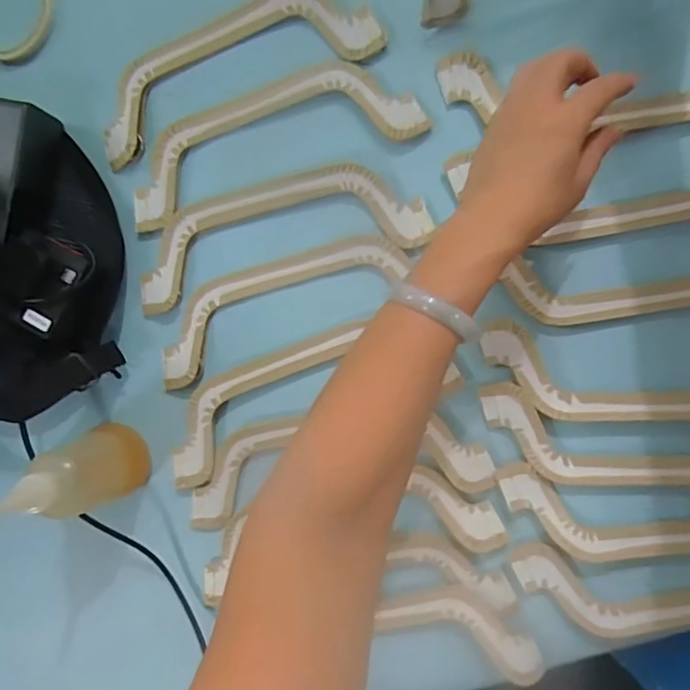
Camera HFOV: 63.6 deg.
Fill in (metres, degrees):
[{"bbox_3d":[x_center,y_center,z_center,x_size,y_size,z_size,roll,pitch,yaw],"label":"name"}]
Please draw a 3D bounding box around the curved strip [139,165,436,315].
[{"bbox_3d":[-0.062,-0.098,0.483,0.264,0.009,0.082,-13,91,9],"label":"curved strip"}]

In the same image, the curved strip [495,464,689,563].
[{"bbox_3d":[0.265,0.123,0.440,0.265,0.019,0.085,-10,91,9],"label":"curved strip"}]

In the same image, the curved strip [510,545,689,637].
[{"bbox_3d":[0.280,0.185,0.446,0.267,0.012,0.088,-14,91,9],"label":"curved strip"}]

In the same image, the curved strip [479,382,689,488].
[{"bbox_3d":[0.250,0.072,0.449,0.267,0.010,0.088,-2,93,9],"label":"curved strip"}]

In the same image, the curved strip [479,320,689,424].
[{"bbox_3d":[0.248,0.019,0.444,0.264,0.008,0.085,-3,93,9],"label":"curved strip"}]

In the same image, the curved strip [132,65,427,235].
[{"bbox_3d":[-0.069,-0.183,0.487,0.267,0.018,0.086,-18,90,9],"label":"curved strip"}]

